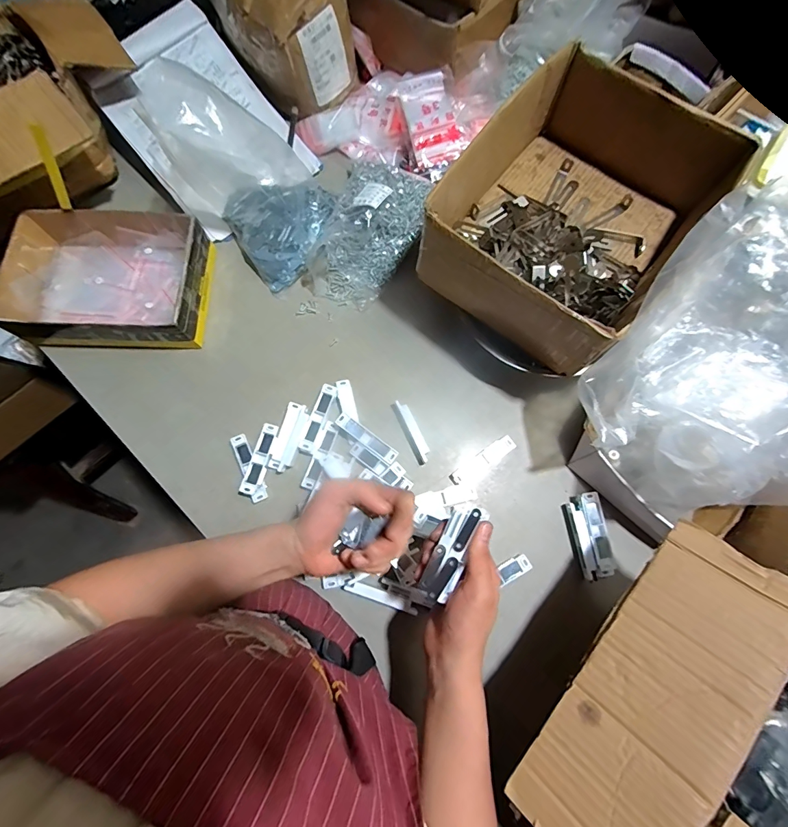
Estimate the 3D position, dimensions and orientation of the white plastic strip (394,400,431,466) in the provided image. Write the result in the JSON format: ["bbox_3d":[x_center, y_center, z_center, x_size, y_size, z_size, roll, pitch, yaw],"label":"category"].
[{"bbox_3d":[0.025,0.027,0.554,0.019,0.024,0.091,-24,77,-6],"label":"white plastic strip"}]

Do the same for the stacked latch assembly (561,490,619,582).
[{"bbox_3d":[0.251,0.158,0.513,0.041,0.031,0.103,-8,75,-2],"label":"stacked latch assembly"}]

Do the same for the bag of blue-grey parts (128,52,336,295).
[{"bbox_3d":[-0.180,-0.339,0.547,0.180,0.212,0.198,-40,79,-10],"label":"bag of blue-grey parts"}]

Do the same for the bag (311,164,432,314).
[{"bbox_3d":[-0.043,-0.275,0.596,0.136,0.086,0.215,26,77,7],"label":"bag"}]

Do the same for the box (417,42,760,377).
[{"bbox_3d":[0.211,-0.241,0.486,0.249,0.115,0.303,36,78,9],"label":"box"}]

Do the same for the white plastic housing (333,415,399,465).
[{"bbox_3d":[-0.037,0.034,0.542,0.093,0.016,0.021,37,78,-6],"label":"white plastic housing"}]

